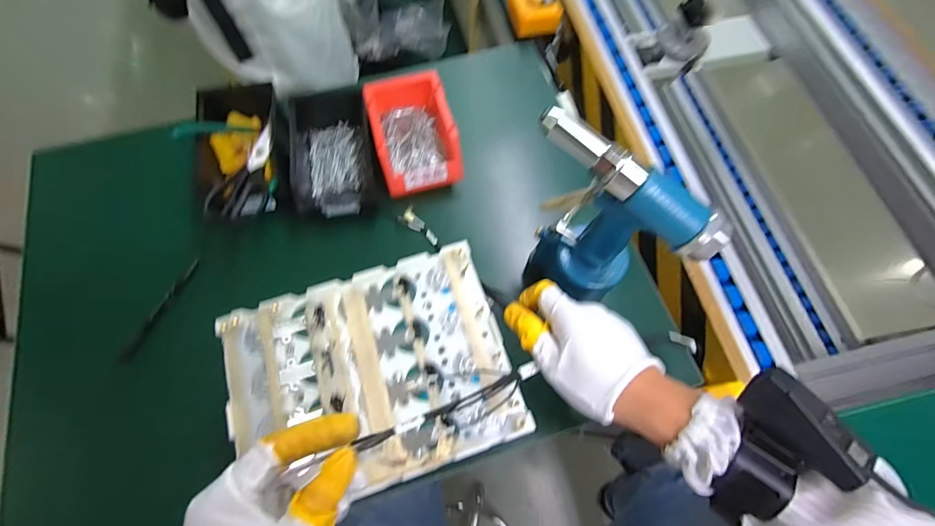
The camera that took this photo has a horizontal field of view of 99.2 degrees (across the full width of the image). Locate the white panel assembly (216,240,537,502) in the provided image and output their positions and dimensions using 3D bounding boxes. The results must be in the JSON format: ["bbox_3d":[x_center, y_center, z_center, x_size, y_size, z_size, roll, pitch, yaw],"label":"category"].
[{"bbox_3d":[-0.084,0.095,0.345,0.231,0.018,0.176,-17,70,-7],"label":"white panel assembly"}]

